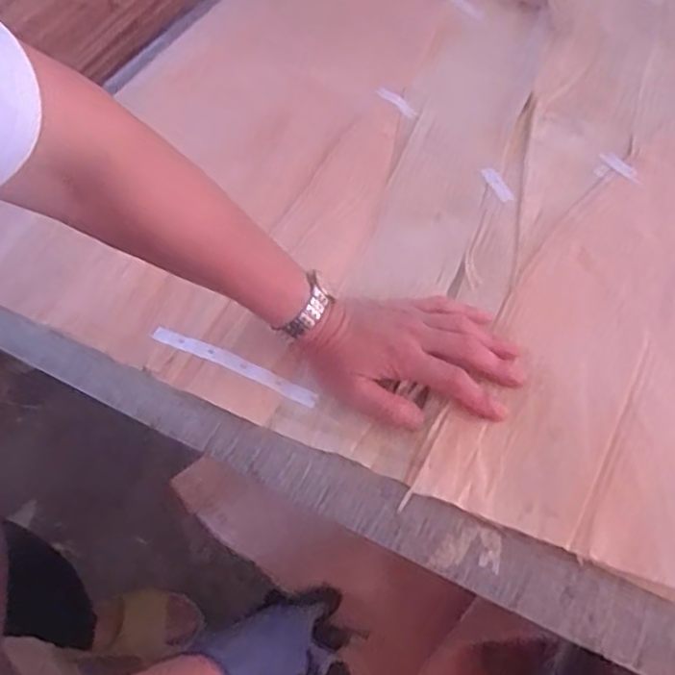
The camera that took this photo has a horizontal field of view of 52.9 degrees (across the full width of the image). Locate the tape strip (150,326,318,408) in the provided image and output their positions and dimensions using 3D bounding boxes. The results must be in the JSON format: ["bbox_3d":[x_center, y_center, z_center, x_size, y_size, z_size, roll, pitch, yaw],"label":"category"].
[{"bbox_3d":[-0.088,0.021,0.557,0.156,0.009,0.013,22,59,17],"label":"tape strip"}]

